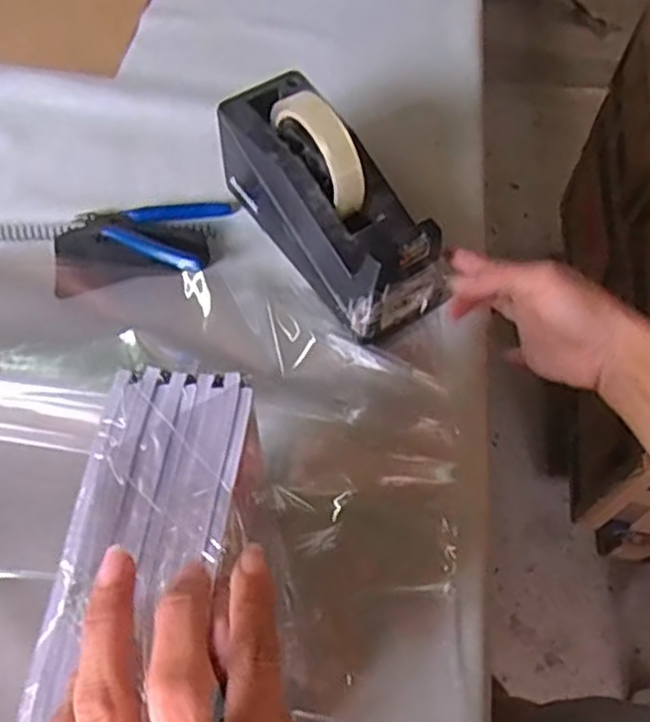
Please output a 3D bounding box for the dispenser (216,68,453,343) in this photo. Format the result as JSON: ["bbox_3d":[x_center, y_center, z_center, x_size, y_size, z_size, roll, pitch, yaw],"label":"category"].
[{"bbox_3d":[0.005,-0.124,0.543,0.073,0.124,0.208,-32,67,-18],"label":"dispenser"}]

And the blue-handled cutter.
[{"bbox_3d":[-0.141,-0.114,0.593,0.111,0.017,0.086,15,61,6],"label":"blue-handled cutter"}]

